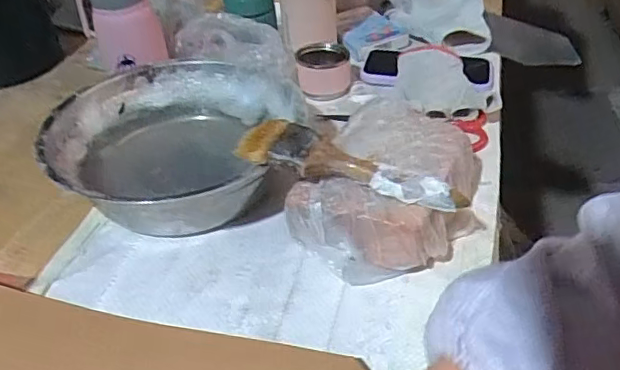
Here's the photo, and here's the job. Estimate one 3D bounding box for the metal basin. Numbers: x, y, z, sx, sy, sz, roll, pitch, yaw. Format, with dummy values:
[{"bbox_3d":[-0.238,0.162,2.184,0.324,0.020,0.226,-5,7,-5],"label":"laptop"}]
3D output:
[{"bbox_3d":[-0.126,-0.032,0.546,0.229,0.082,0.235,5,35,10],"label":"metal basin"}]

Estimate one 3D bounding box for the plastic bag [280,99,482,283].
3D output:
[{"bbox_3d":[0.070,0.005,0.490,0.133,0.074,0.185,15,38,22],"label":"plastic bag"}]

